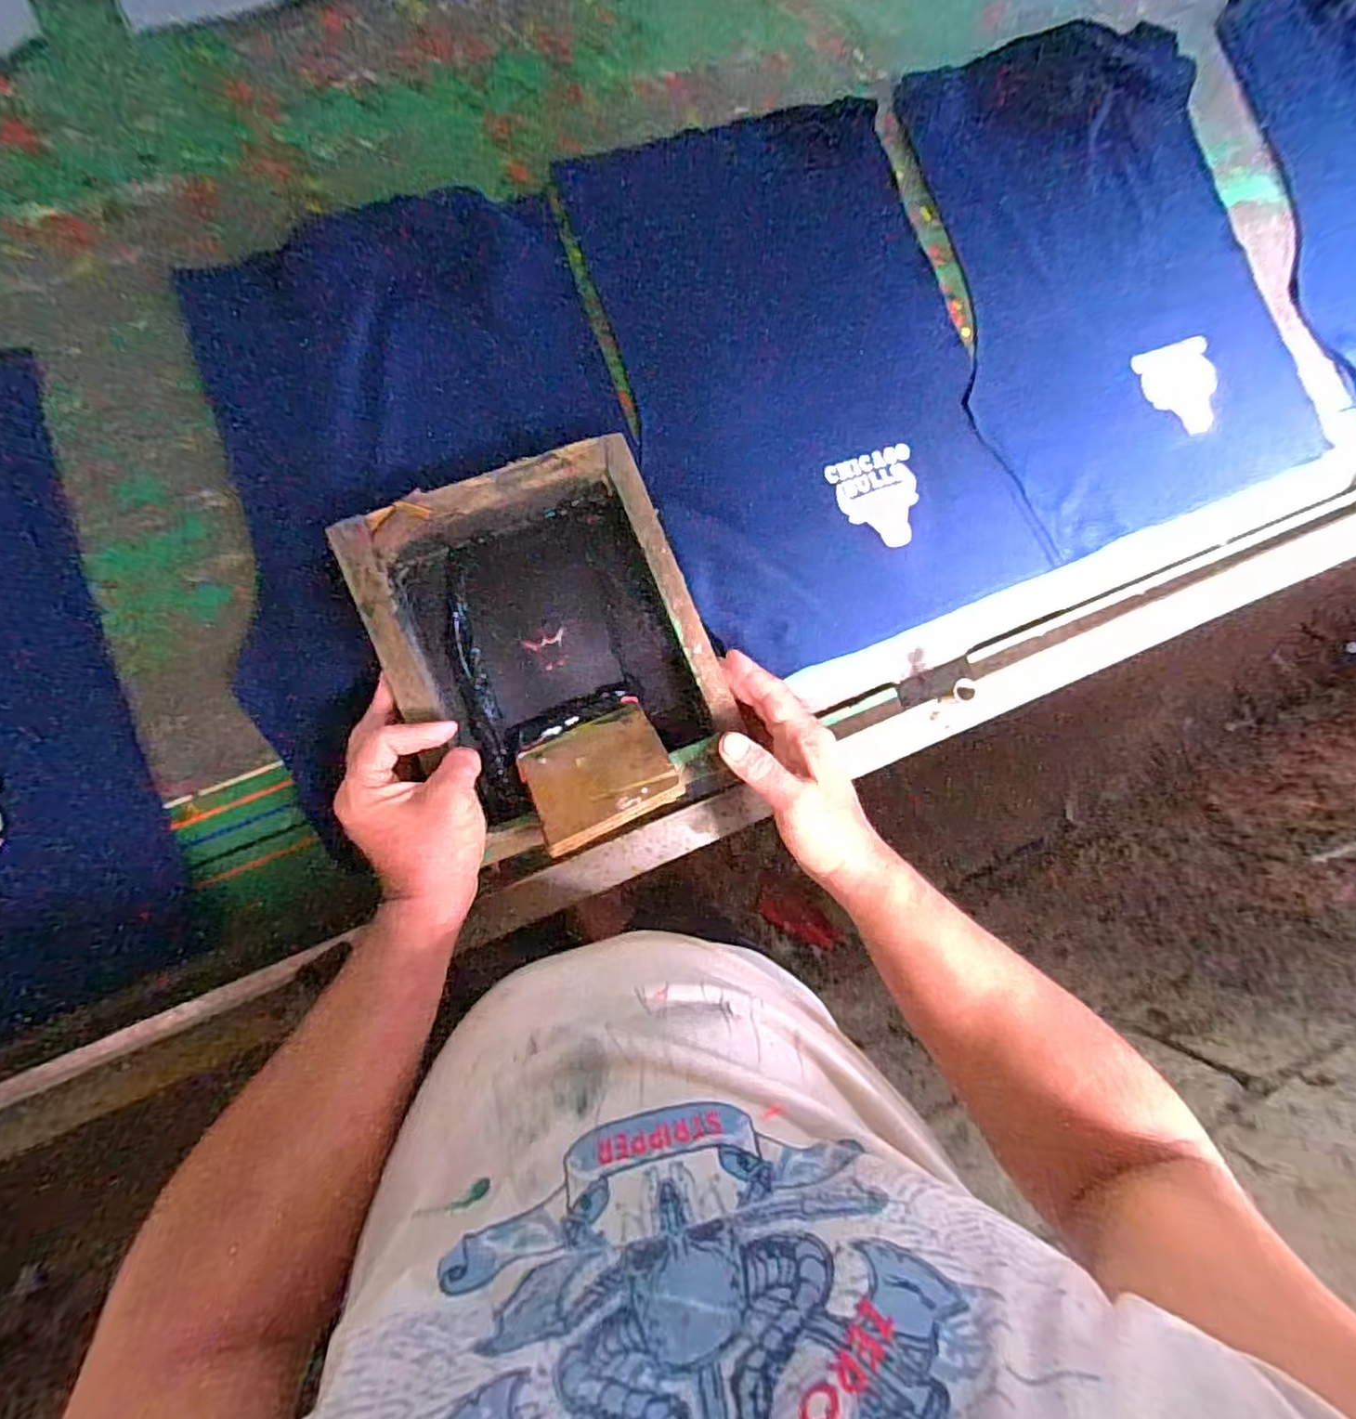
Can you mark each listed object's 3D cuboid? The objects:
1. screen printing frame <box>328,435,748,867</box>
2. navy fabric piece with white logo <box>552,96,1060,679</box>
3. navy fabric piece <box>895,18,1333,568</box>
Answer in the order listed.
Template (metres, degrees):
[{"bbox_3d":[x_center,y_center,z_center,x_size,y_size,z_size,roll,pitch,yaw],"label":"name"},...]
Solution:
[{"bbox_3d":[-0.096,-0.043,0.514,0.231,0.052,0.269,-21,90,-10],"label":"screen printing frame"},{"bbox_3d":[0.106,-0.293,0.595,0.318,0.012,0.476,-21,87,-9],"label":"navy fabric piece with white logo"},{"bbox_3d":[0.405,-0.404,0.631,0.334,0.023,0.456,-22,90,-10],"label":"navy fabric piece"}]

